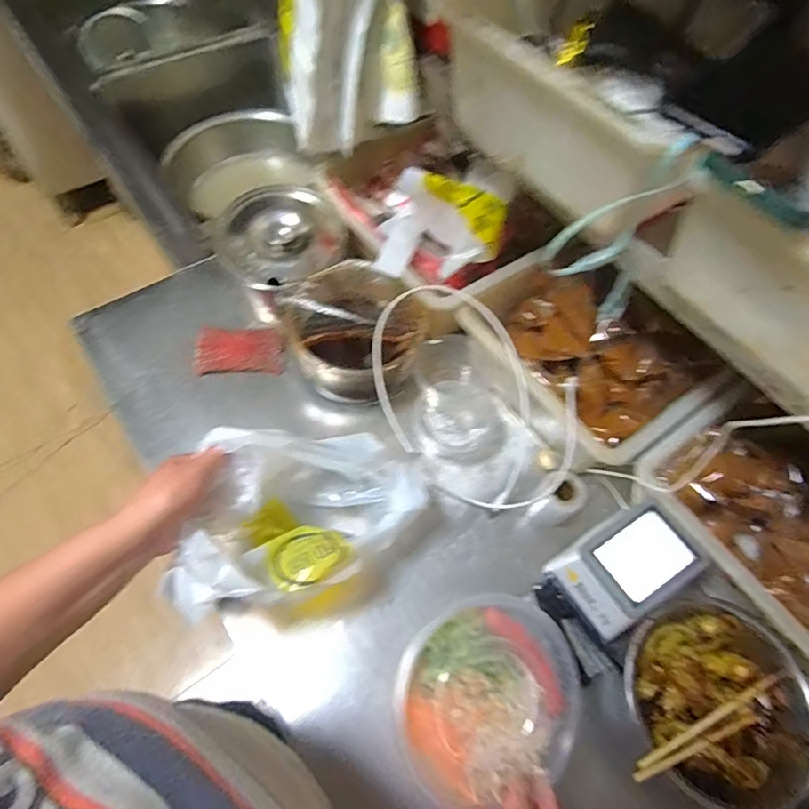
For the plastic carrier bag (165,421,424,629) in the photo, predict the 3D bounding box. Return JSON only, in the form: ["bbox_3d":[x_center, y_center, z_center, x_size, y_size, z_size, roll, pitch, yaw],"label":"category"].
[{"bbox_3d":[-0.099,0.119,0.554,0.223,0.154,0.152,-11,62,-10],"label":"plastic carrier bag"}]

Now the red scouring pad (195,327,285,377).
[{"bbox_3d":[-0.231,-0.077,0.754,0.120,0.012,0.075,-1,60,-5],"label":"red scouring pad"}]

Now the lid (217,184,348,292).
[{"bbox_3d":[-0.173,-0.235,0.749,0.174,0.043,0.164,2,60,-3],"label":"lid"}]

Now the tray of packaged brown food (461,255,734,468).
[{"bbox_3d":[0.224,-0.069,0.674,0.197,0.090,0.278,-32,67,-20],"label":"tray of packaged brown food"}]

